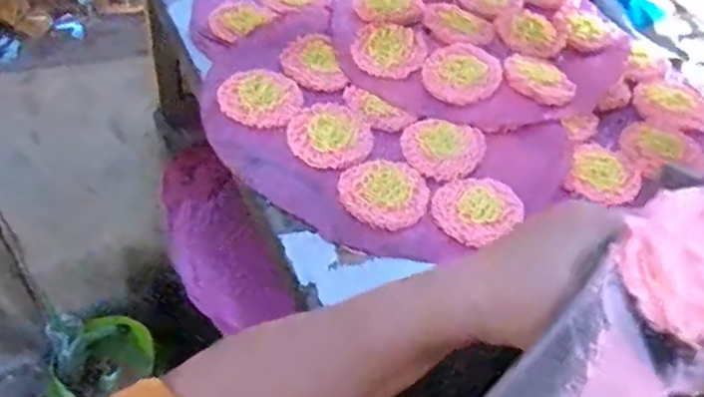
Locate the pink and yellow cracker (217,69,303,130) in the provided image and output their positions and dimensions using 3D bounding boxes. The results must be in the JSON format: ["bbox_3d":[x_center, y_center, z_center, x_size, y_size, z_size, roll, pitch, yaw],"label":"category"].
[{"bbox_3d":[-0.090,-0.102,0.663,0.079,0.007,0.084,1,46,-5],"label":"pink and yellow cracker"}]

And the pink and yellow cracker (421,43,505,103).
[{"bbox_3d":[0.114,-0.131,0.702,0.082,0.006,0.078,-2,59,3],"label":"pink and yellow cracker"}]

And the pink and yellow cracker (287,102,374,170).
[{"bbox_3d":[-0.022,-0.063,0.640,0.078,0.006,0.087,-19,51,-23],"label":"pink and yellow cracker"}]

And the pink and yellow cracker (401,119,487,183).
[{"bbox_3d":[0.086,-0.049,0.644,0.077,0.016,0.073,3,46,-3],"label":"pink and yellow cracker"}]

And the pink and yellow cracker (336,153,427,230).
[{"bbox_3d":[0.028,-0.011,0.599,0.076,0.006,0.083,3,46,-3],"label":"pink and yellow cracker"}]

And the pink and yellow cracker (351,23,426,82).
[{"bbox_3d":[0.040,-0.159,0.721,0.076,0.015,0.076,8,46,2],"label":"pink and yellow cracker"}]

